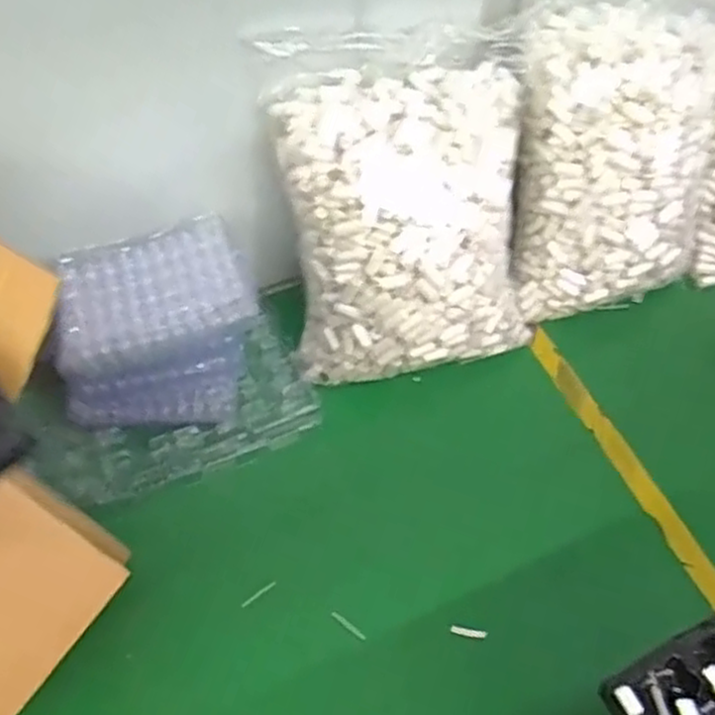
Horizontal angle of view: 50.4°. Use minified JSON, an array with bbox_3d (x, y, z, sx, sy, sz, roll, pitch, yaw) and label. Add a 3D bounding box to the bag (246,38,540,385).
[{"bbox_3d":[0.076,-0.240,1.227,0.396,0.558,0.200,-8,27,0],"label":"bag"}]

